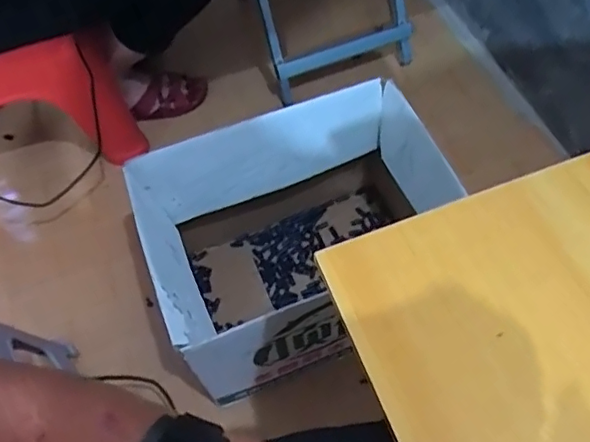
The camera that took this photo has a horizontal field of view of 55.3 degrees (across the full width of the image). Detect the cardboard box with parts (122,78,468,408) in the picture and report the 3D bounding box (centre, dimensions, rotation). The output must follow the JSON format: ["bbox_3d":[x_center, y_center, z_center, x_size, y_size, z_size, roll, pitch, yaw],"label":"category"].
[{"bbox_3d":[0.012,0.036,0.827,0.407,0.285,0.282,-23,60,-9],"label":"cardboard box with parts"}]

